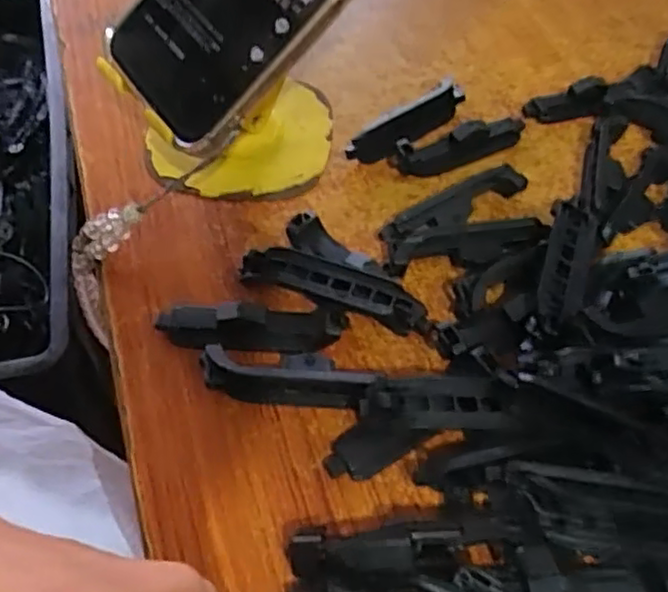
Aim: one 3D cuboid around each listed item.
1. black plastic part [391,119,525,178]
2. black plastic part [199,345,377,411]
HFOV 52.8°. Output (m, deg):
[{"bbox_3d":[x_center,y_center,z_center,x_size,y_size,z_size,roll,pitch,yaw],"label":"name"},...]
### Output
[{"bbox_3d":[0.066,-0.076,0.339,0.076,0.017,0.015,-19,58,-16],"label":"black plastic part"},{"bbox_3d":[-0.019,0.031,0.259,0.065,0.020,0.018,10,55,3],"label":"black plastic part"}]

